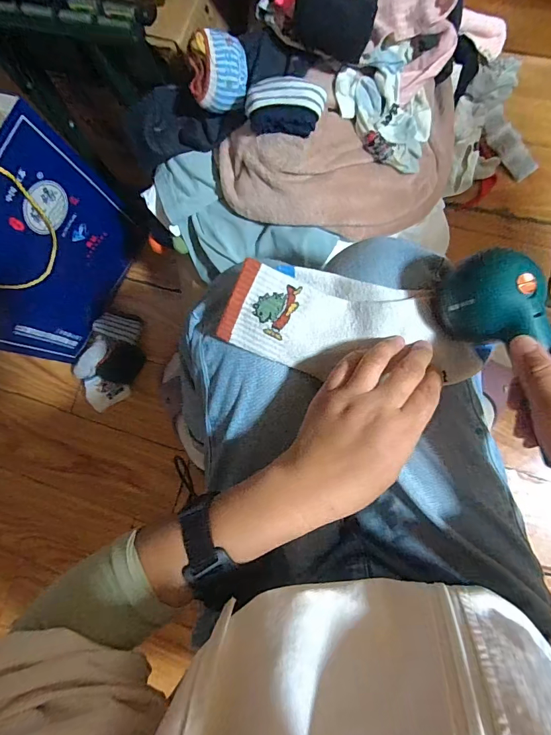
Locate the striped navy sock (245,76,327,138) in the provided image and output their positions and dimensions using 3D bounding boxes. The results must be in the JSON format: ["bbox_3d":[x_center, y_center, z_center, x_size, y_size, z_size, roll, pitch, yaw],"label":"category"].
[{"bbox_3d":[0.010,-0.300,0.456,0.087,0.037,0.049,16,86,9],"label":"striped navy sock"}]

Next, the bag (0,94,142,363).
[{"bbox_3d":[-0.416,-0.199,0.642,0.163,0.318,0.315,30,89,10],"label":"bag"}]

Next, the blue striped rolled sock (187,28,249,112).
[{"bbox_3d":[-0.070,-0.356,0.474,0.068,0.056,0.063,-7,83,7],"label":"blue striped rolled sock"}]

